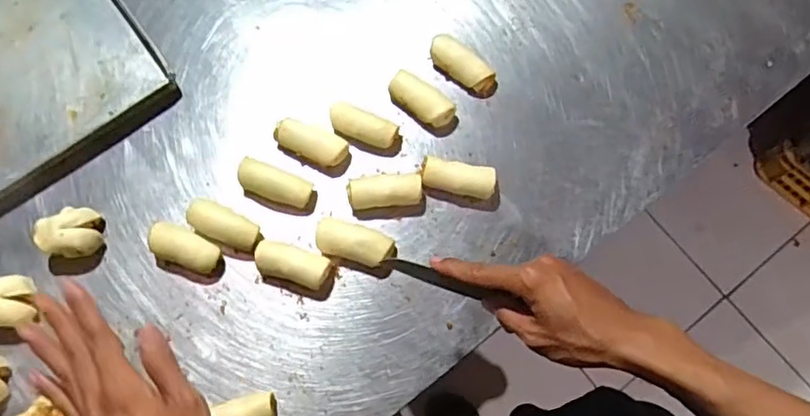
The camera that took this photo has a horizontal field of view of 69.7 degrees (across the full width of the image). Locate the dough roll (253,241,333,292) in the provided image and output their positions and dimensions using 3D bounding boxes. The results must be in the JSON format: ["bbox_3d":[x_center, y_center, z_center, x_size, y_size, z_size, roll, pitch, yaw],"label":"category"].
[{"bbox_3d":[-0.119,0.063,0.622,0.081,0.030,0.034,15,73,5],"label":"dough roll"}]

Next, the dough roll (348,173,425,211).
[{"bbox_3d":[-0.021,-0.015,0.643,0.081,0.039,0.036,-8,73,-2],"label":"dough roll"}]

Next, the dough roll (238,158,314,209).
[{"bbox_3d":[-0.144,-0.024,0.649,0.081,0.034,0.033,18,73,6],"label":"dough roll"}]

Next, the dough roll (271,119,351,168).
[{"bbox_3d":[-0.107,-0.070,0.665,0.084,0.031,0.034,20,74,7],"label":"dough roll"}]

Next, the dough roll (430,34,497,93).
[{"bbox_3d":[0.067,-0.170,0.694,0.088,0.034,0.030,36,76,11],"label":"dough roll"}]

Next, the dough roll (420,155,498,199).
[{"bbox_3d":[0.059,-0.030,0.645,0.080,0.035,0.032,10,73,3],"label":"dough roll"}]

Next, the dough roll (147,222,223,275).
[{"bbox_3d":[-0.239,0.044,0.626,0.082,0.033,0.040,21,74,7],"label":"dough roll"}]

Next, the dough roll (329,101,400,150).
[{"bbox_3d":[-0.049,-0.089,0.668,0.079,0.037,0.033,21,74,7],"label":"dough roll"}]

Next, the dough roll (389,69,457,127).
[{"bbox_3d":[0.019,-0.124,0.679,0.082,0.027,0.036,39,77,12],"label":"dough roll"}]

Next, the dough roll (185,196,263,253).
[{"bbox_3d":[-0.197,0.021,0.638,0.085,0.032,0.035,25,74,8],"label":"dough roll"}]

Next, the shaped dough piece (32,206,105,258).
[{"bbox_3d":[-0.359,0.023,0.627,0.049,0.050,0.055,-2,72,0],"label":"shaped dough piece"}]

